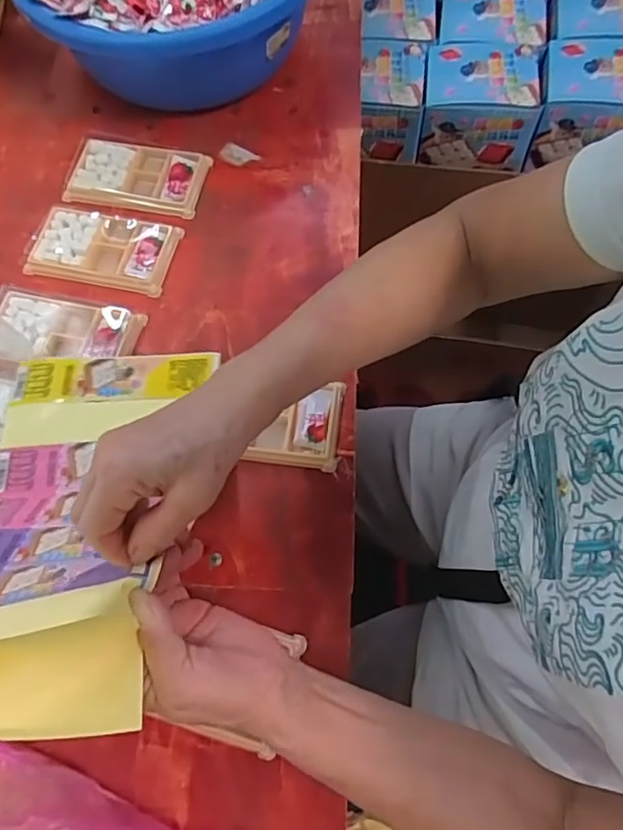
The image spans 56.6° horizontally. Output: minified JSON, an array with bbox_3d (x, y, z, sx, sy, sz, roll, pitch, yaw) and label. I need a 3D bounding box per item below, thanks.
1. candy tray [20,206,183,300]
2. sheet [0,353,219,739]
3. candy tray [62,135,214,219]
[{"bbox_3d":[-0.201,-0.166,0.564,0.133,0.012,0.083,10,68,6],"label":"candy tray"},{"bbox_3d":[-0.166,0.053,0.389,0.181,0.077,0.311,-8,37,-2],"label":"sheet"},{"bbox_3d":[-0.181,-0.249,0.595,0.139,0.014,0.079,10,68,6],"label":"candy tray"}]

